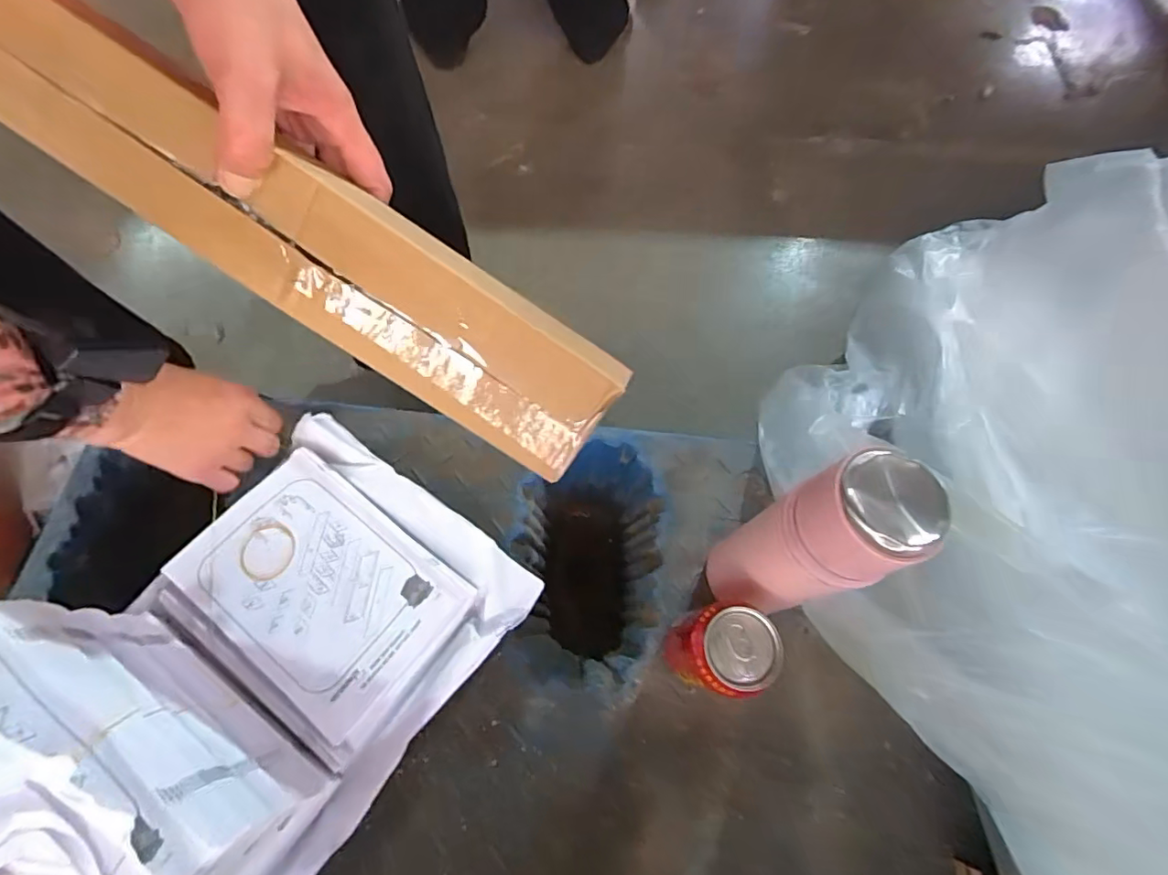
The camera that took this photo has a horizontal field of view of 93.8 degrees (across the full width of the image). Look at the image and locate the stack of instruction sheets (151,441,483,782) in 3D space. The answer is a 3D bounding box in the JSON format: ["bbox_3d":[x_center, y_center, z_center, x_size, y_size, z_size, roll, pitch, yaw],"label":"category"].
[{"bbox_3d":[-0.227,0.130,0.459,0.219,0.017,0.168,34,70,12],"label":"stack of instruction sheets"}]

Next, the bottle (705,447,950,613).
[{"bbox_3d":[0.153,0.083,0.395,0.069,0.246,0.064,1,67,-1],"label":"bottle"}]

